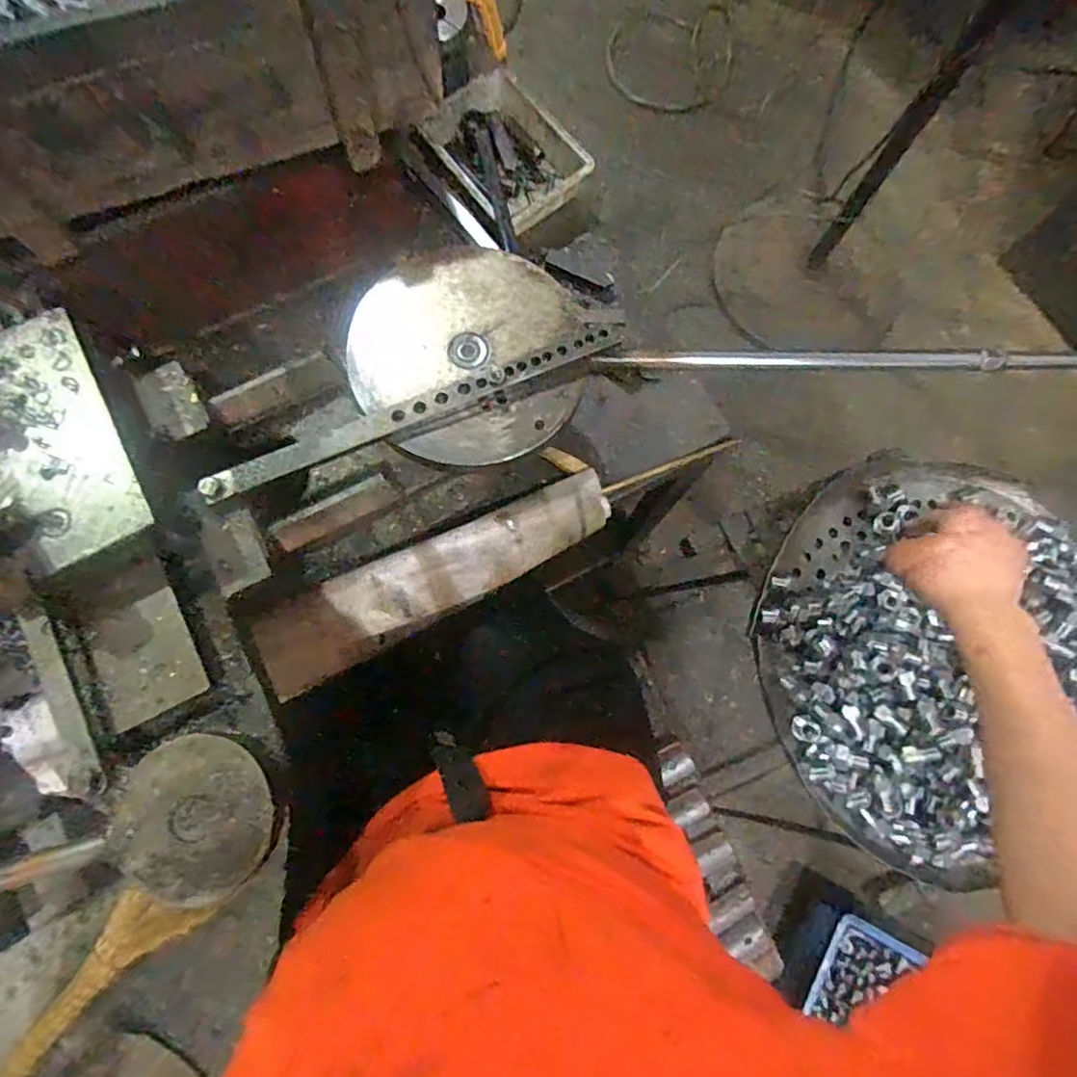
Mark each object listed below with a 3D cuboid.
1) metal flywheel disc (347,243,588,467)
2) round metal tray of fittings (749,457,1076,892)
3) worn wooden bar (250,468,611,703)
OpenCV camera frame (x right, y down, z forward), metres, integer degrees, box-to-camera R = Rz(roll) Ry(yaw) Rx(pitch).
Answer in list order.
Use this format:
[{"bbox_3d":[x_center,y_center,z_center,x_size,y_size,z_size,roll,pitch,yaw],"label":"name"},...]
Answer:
[{"bbox_3d":[-0.056,-0.151,0.478,0.177,0.015,0.183,0,76,-1],"label":"metal flywheel disc"},{"bbox_3d":[0.388,0.096,0.570,0.364,0.043,0.353,0,76,-1],"label":"round metal tray of fittings"},{"bbox_3d":[-0.086,0.029,0.578,0.334,0.053,0.073,-28,79,-8],"label":"worn wooden bar"}]

